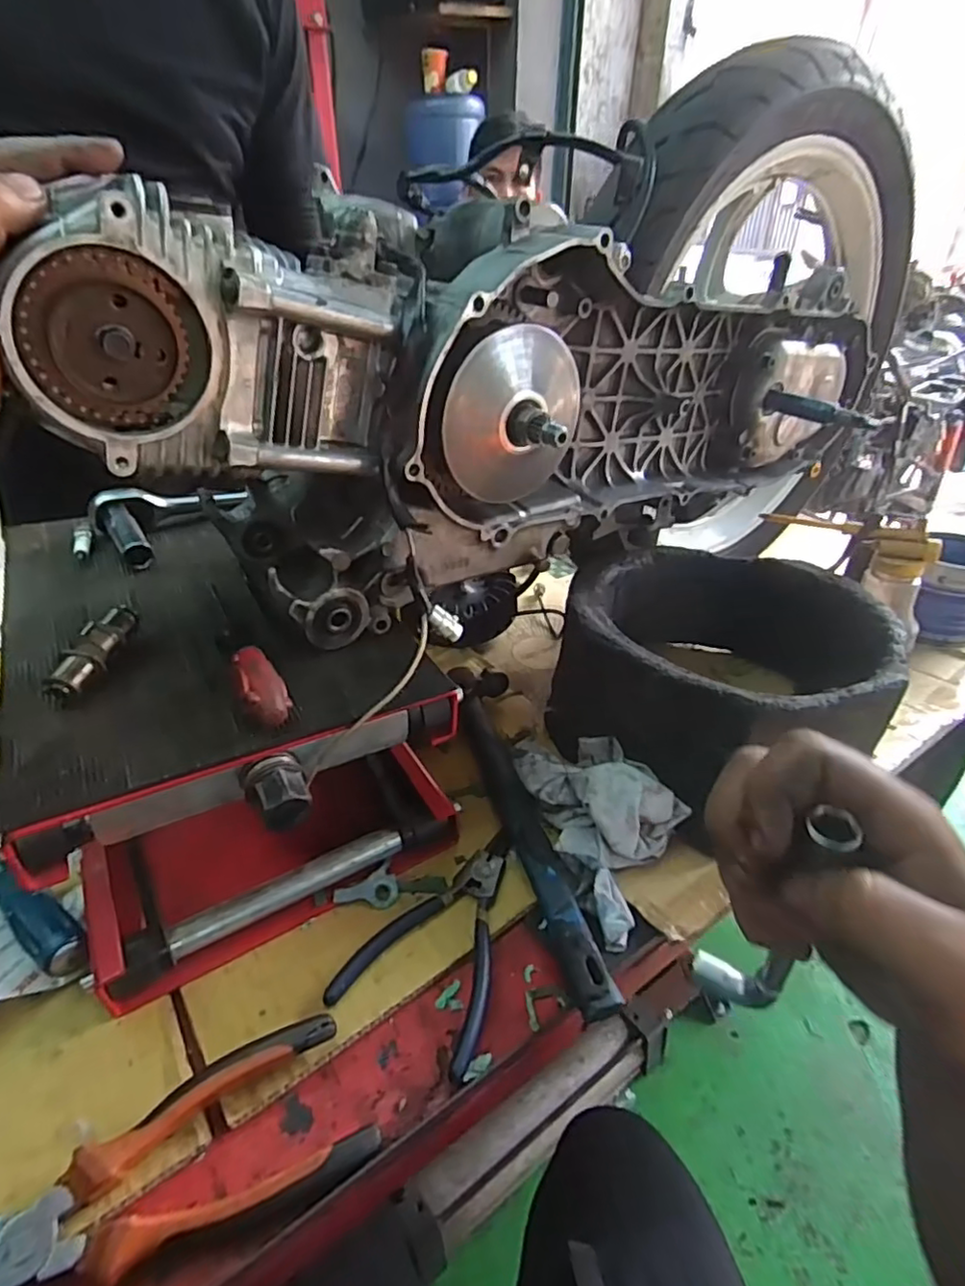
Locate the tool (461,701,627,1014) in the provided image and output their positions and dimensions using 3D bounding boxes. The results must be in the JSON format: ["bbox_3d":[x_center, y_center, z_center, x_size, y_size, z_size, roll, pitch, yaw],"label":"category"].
[{"bbox_3d":[0.029,0.130,0.447,0.024,0.016,0.262,-9,36,-14],"label":"tool"}]

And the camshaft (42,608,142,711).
[{"bbox_3d":[-0.218,0.003,0.351,0.018,0.020,0.074,4,35,5],"label":"camshaft"}]

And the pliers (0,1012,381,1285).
[{"bbox_3d":[-0.152,0.245,0.297,0.187,0.026,0.074,-11,37,-16],"label":"pliers"}]

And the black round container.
[{"bbox_3d":[0.200,0.017,0.530,0.238,0.136,0.288,17,39,22],"label":"black round container"}]

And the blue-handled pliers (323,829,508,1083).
[{"bbox_3d":[-0.022,0.179,0.398,0.092,0.013,0.146,15,38,19],"label":"blue-handled pliers"}]

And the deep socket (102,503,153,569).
[{"bbox_3d":[-0.271,-0.084,0.474,0.020,0.015,0.070,-23,57,-30],"label":"deep socket"}]

